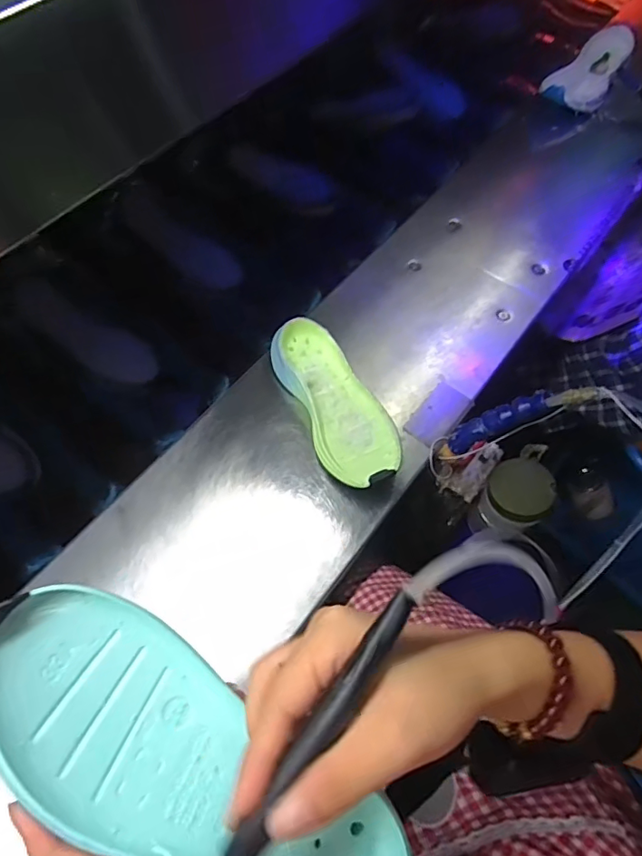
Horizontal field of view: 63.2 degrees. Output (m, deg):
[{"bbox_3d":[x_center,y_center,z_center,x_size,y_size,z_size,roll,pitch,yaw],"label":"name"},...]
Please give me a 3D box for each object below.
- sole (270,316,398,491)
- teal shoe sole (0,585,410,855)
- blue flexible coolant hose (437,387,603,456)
[{"bbox_3d":[0.017,-0.028,0.600,0.088,0.049,0.220,-23,63,-12],"label":"sole"},{"bbox_3d":[-0.061,0.163,0.244,0.223,0.029,0.078,39,66,-2],"label":"teal shoe sole"},{"bbox_3d":[0.180,-0.004,0.523,0.031,0.194,0.022,26,59,-21],"label":"blue flexible coolant hose"}]

